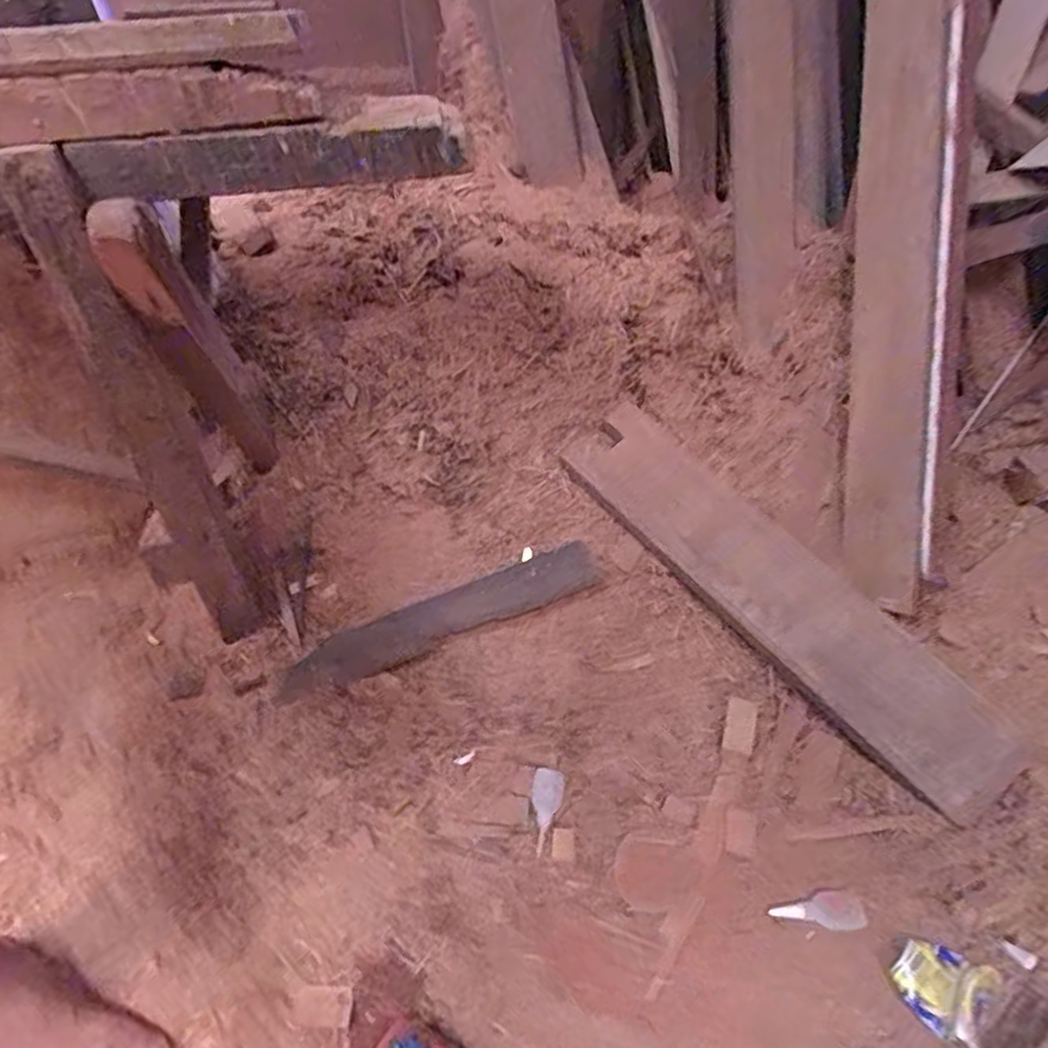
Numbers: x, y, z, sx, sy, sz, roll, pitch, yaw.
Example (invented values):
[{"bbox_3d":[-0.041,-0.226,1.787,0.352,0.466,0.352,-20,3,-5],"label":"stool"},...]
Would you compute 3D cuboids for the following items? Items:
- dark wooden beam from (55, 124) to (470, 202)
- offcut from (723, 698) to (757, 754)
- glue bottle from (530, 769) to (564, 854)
[{"bbox_3d":[-0.251,-0.361,0.698,0.376,0.050,0.036,-7,40,-8],"label":"dark wooden beam"},{"bbox_3d":[0.275,0.257,0.885,0.035,0.012,0.077,12,41,16],"label":"offcut"},{"bbox_3d":[0.022,0.330,0.807,0.036,0.013,0.094,9,40,11],"label":"glue bottle"}]

